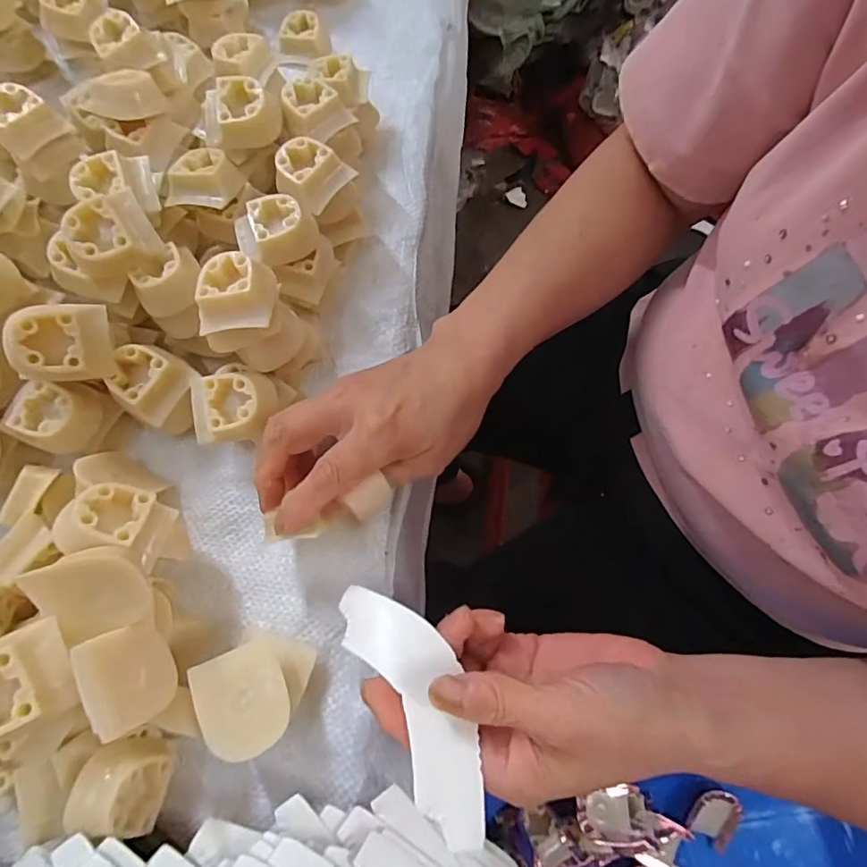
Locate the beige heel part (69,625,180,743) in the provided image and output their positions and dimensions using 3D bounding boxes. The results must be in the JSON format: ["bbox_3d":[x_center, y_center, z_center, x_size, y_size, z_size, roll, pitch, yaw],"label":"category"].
[{"bbox_3d":[-0.133,0.105,0.221,0.016,0.043,0.039,-26,79,14],"label":"beige heel part"}]

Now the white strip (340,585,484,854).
[{"bbox_3d":[-0.007,0.116,0.231,0.040,0.008,0.114,-26,55,-6],"label":"white strip"}]

